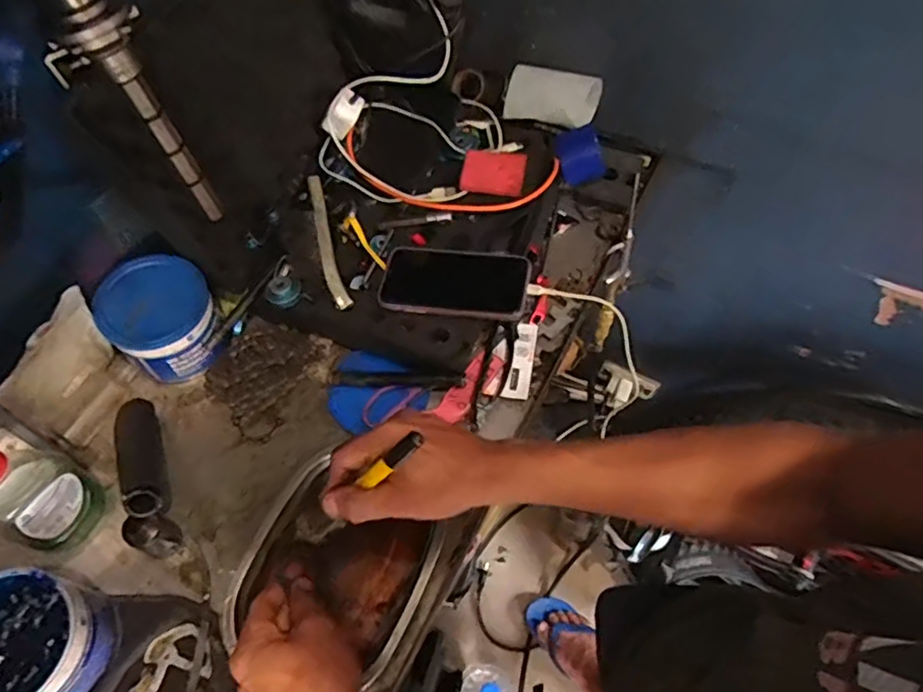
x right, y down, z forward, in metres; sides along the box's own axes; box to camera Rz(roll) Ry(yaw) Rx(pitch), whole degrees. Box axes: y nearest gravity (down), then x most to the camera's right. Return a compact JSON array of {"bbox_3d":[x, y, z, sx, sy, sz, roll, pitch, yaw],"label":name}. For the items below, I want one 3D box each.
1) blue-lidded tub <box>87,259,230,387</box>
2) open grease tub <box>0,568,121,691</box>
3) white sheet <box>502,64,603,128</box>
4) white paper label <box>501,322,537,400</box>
[{"bbox_3d":[-0.299,-0.027,0.631,0.100,0.084,0.094,1,61,-1],"label":"blue-lidded tub"},{"bbox_3d":[-0.345,0.234,0.486,0.112,0.085,0.098,4,61,1],"label":"open grease tub"},{"bbox_3d":[0.112,-0.307,0.759,0.111,0.038,0.062,17,62,7],"label":"white sheet"},{"bbox_3d":[0.064,0.015,0.660,0.026,0.007,0.088,15,67,0],"label":"white paper label"}]

